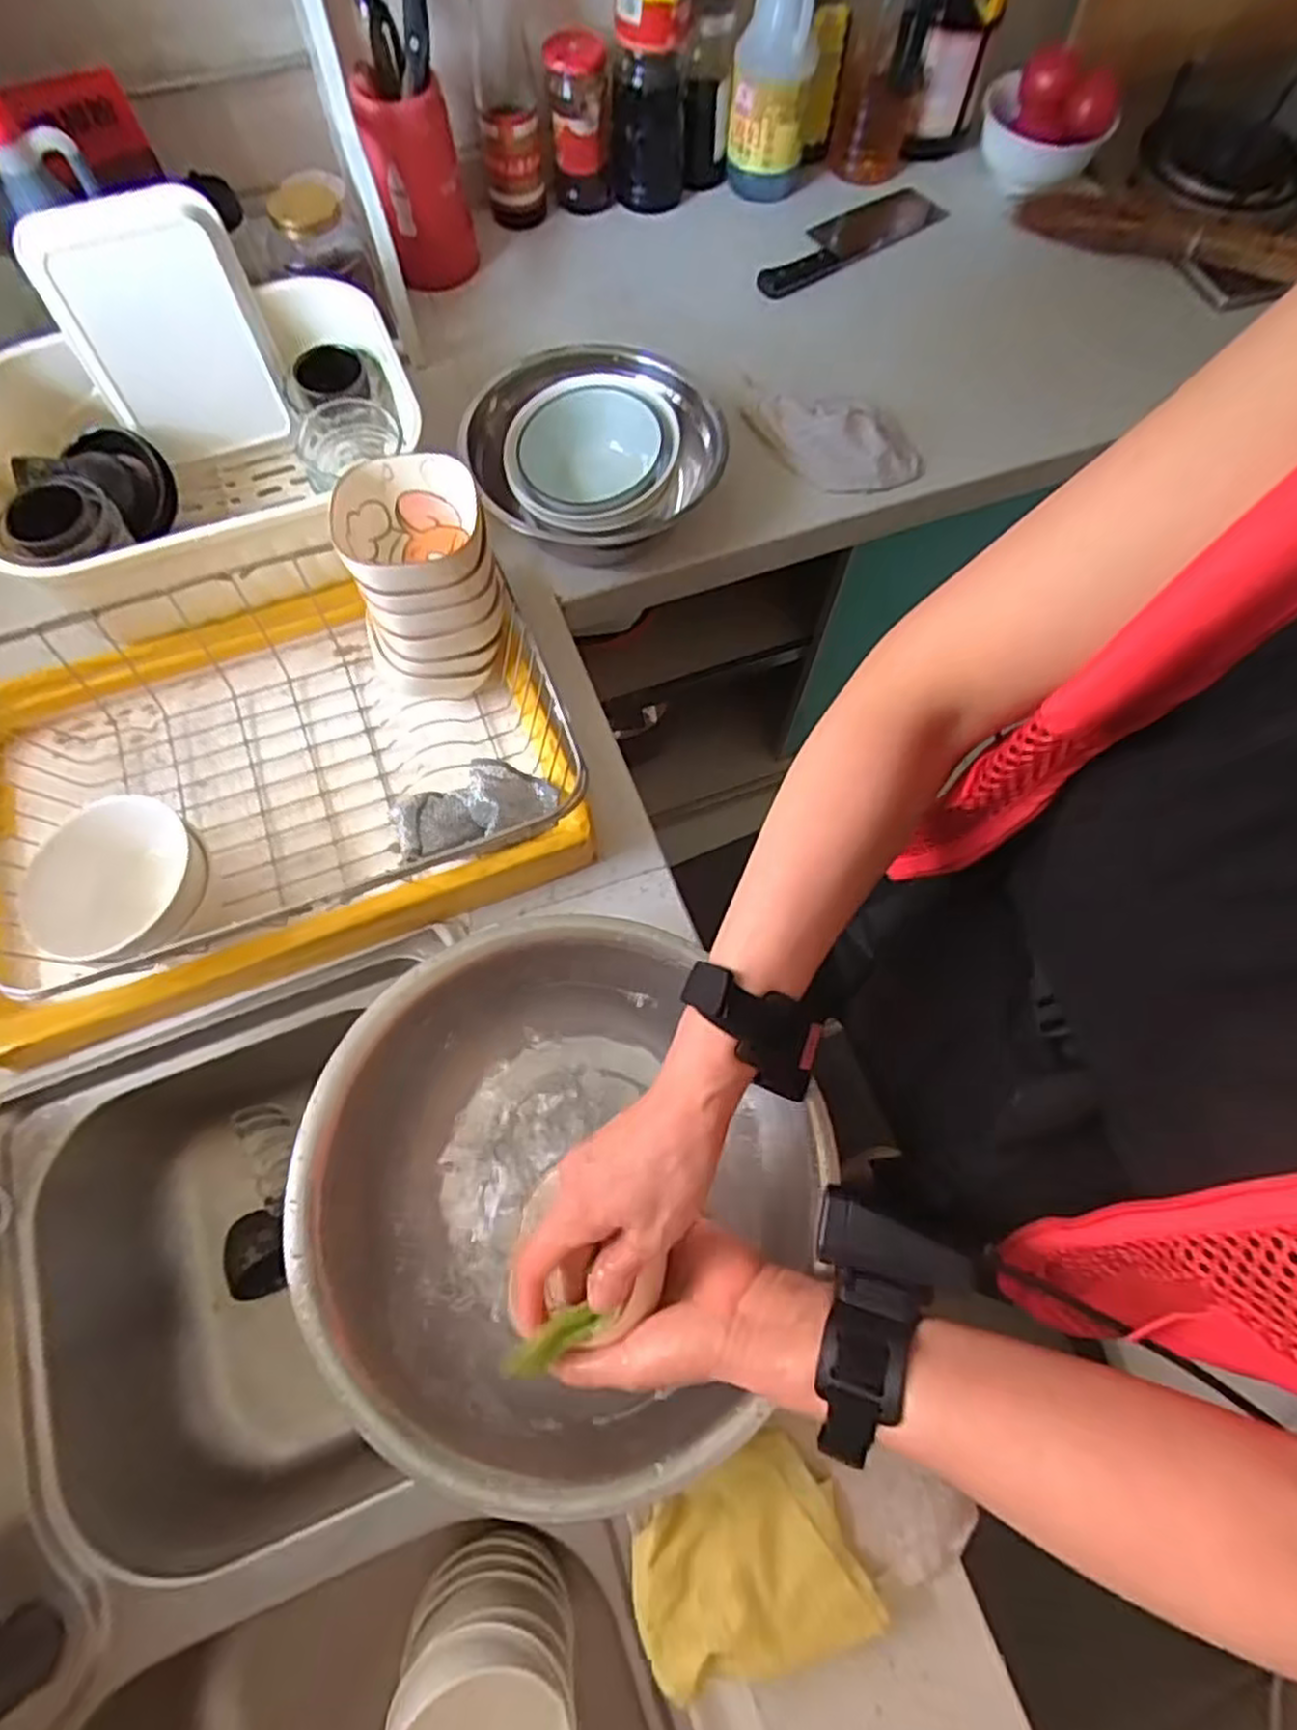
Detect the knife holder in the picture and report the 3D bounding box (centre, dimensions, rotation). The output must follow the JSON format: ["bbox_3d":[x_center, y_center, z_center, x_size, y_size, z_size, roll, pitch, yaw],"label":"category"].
[{"bbox_3d":[-0.229,-0.685,0.780,0.084,0.168,0.089,-11,70,-5],"label":"knife holder"}]

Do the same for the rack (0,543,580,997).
[{"bbox_3d":[-0.274,-0.097,0.571,0.382,0.092,0.270,-24,71,-9],"label":"rack"}]

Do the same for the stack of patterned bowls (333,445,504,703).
[{"bbox_3d":[-0.157,-0.197,0.567,0.090,0.162,0.089,-14,70,-6],"label":"stack of patterned bowls"}]

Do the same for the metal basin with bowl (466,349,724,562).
[{"bbox_3d":[-0.049,-0.363,0.688,0.205,0.077,0.201,0,69,-1],"label":"metal basin with bowl"}]

